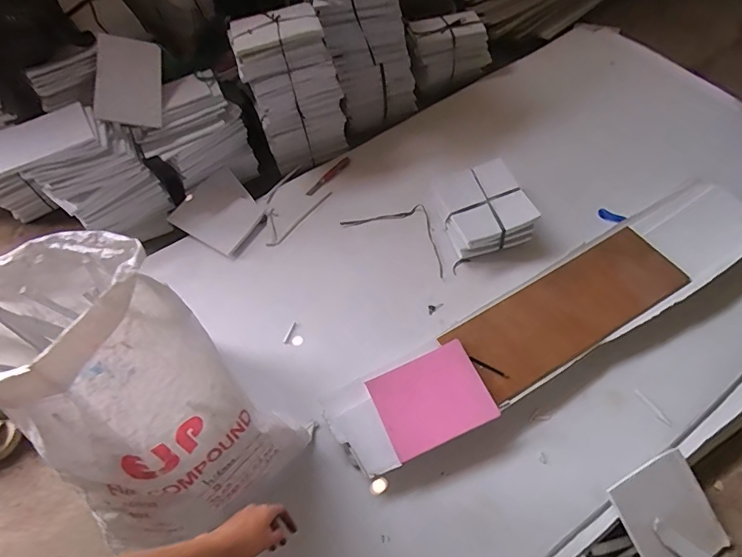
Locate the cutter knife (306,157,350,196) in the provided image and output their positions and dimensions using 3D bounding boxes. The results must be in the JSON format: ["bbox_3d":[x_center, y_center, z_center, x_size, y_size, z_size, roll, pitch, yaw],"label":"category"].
[{"bbox_3d":[-0.153,-0.363,1.656,0.036,0.019,0.203,37,68,24],"label":"cutter knife"}]

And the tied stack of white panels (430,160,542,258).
[{"bbox_3d":[0.356,-0.222,1.471,0.271,0.073,0.299,-15,58,-4],"label":"tied stack of white panels"}]

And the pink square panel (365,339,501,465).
[{"bbox_3d":[0.147,0.294,1.142,0.259,0.012,0.213,-27,62,0],"label":"pink square panel"}]

